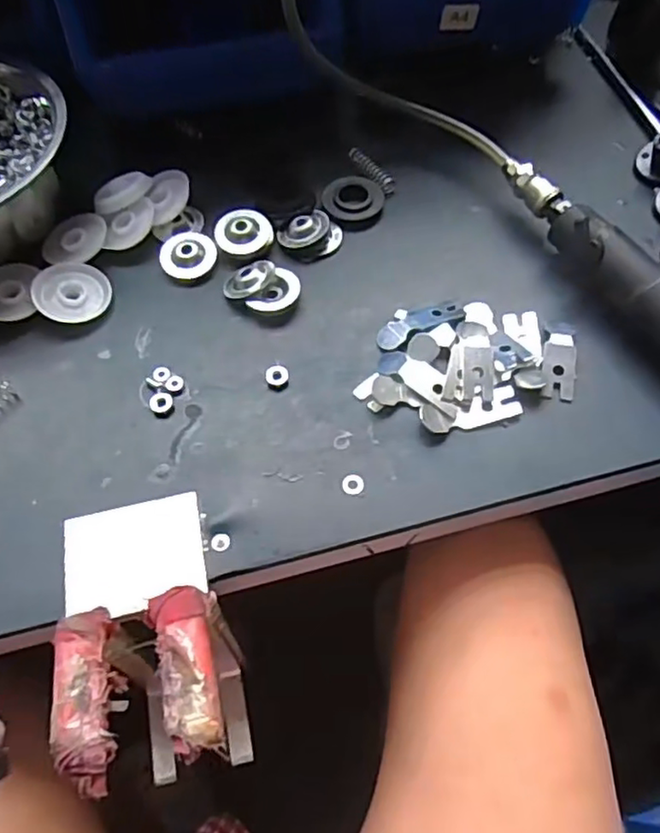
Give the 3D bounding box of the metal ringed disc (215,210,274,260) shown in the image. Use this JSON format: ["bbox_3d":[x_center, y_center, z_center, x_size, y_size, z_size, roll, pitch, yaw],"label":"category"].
[{"bbox_3d":[-0.062,-0.133,0.451,0.039,0.015,0.035,8,62,7],"label":"metal ringed disc"}]

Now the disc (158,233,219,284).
[{"bbox_3d":[-0.101,-0.115,0.448,0.038,0.010,0.038,1,82,-4],"label":"disc"}]

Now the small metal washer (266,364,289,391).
[{"bbox_3d":[-0.034,-0.025,0.400,0.015,0.006,0.018,-3,61,1],"label":"small metal washer"}]

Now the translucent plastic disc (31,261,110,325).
[{"bbox_3d":[-0.177,-0.086,0.430,0.049,0.004,0.047,7,65,-16],"label":"translucent plastic disc"}]

